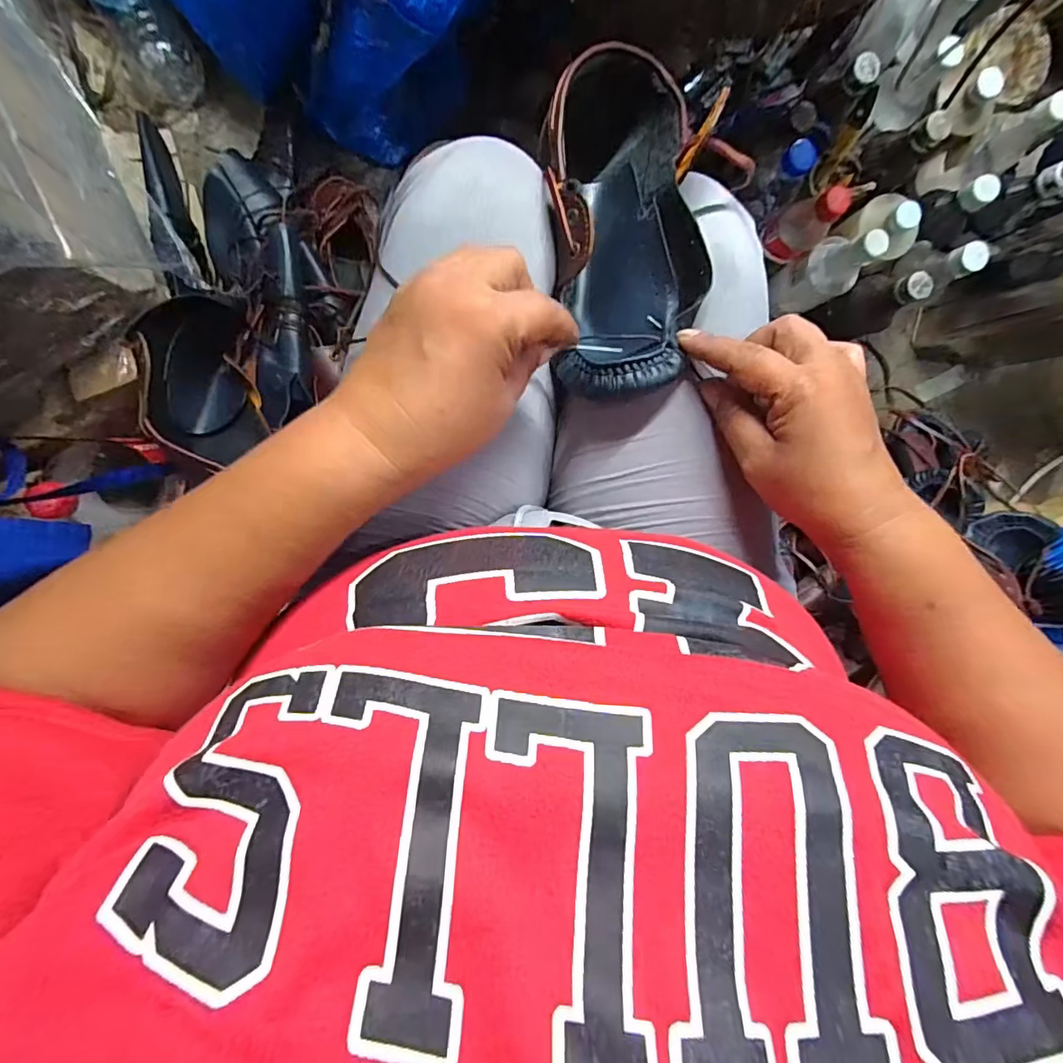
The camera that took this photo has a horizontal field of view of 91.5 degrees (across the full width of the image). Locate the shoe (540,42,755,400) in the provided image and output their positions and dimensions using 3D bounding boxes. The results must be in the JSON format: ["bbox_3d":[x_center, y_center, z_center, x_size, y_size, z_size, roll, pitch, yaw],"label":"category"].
[{"bbox_3d":[0.059,-0.187,0.305,0.090,0.064,0.213,-4,86,-3],"label":"shoe"}]

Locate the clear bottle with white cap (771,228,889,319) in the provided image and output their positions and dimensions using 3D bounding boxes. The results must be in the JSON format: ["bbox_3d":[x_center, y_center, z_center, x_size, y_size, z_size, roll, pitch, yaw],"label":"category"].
[{"bbox_3d":[0.364,-0.322,0.645,0.058,0.164,0.063,-27,98,0],"label":"clear bottle with white cap"}]

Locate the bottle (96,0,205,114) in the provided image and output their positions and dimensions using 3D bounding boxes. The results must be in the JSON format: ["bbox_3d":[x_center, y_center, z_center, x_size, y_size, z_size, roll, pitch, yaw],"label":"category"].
[{"bbox_3d":[-0.485,-0.625,0.621,0.092,0.075,0.191,-30,98,1],"label":"bottle"}]

